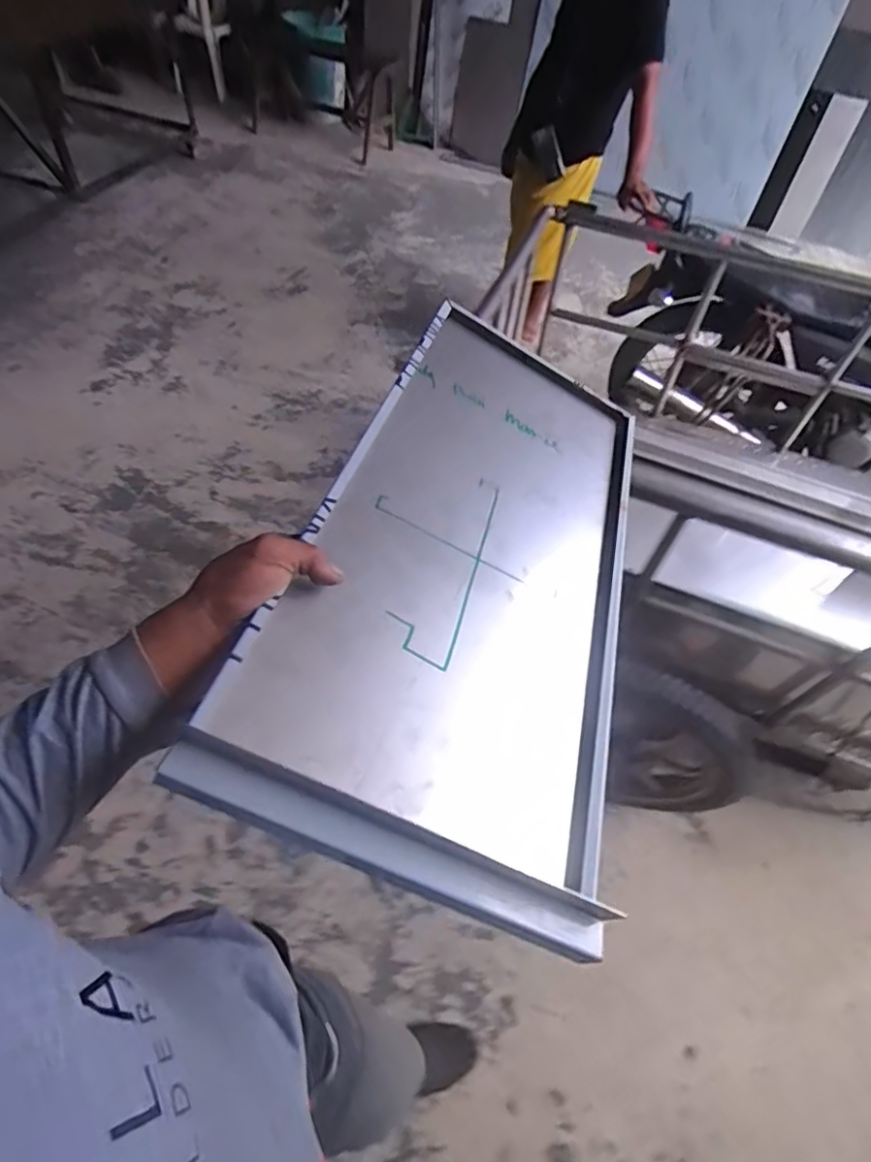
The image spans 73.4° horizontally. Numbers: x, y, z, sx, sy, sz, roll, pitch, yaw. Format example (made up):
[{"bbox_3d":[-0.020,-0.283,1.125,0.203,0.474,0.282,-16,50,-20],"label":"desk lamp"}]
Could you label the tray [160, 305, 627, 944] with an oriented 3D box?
[{"bbox_3d":[0.051,-0.045,0.551,0.287,0.035,0.614,26,49,-8],"label":"tray"}]

